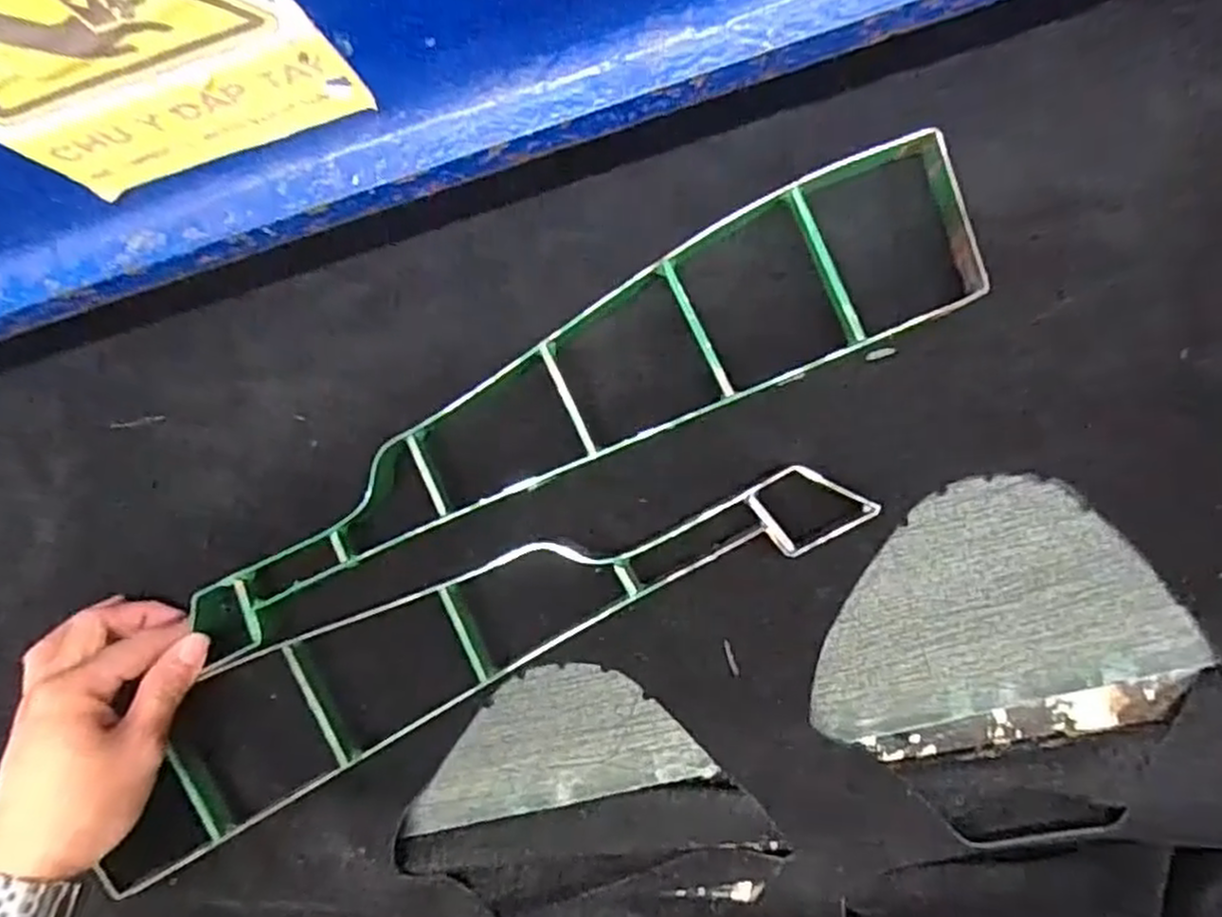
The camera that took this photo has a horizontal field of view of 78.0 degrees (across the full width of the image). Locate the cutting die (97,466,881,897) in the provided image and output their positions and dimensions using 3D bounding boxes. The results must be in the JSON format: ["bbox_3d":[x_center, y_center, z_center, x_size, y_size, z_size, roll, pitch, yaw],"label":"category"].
[{"bbox_3d":[-0.085,0.101,0.408,0.469,0.024,0.091,-26,89,5],"label":"cutting die"}]

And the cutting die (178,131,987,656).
[{"bbox_3d":[-0.027,-0.021,0.410,0.478,0.035,0.094,-28,88,5],"label":"cutting die"}]

